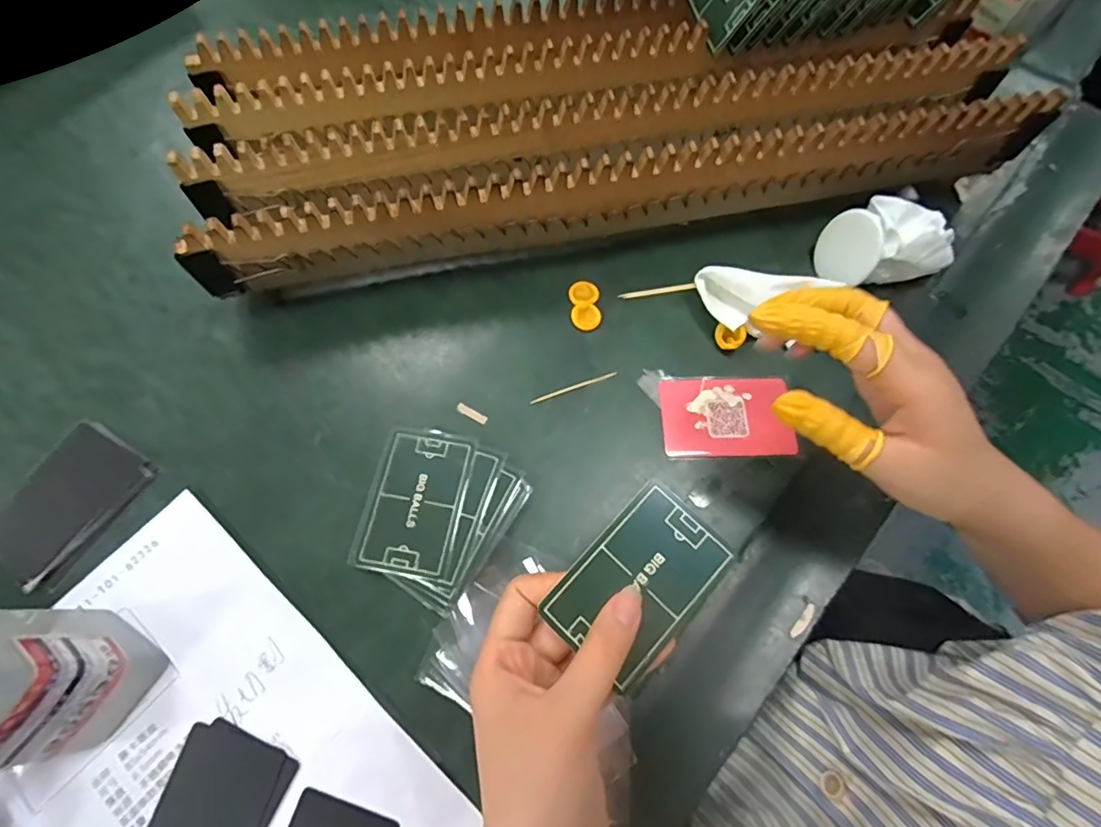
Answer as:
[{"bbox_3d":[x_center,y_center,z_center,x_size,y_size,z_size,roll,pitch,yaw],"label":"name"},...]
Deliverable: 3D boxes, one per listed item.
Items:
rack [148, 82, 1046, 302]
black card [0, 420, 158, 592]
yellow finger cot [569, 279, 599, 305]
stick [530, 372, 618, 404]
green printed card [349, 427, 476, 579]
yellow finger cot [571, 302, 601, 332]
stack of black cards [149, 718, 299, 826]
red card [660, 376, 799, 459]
[{"bbox_3d":[0.051,-0.168,0.355,0.569,0.055,0.071,-11,69,-4],"label":"rack"},{"bbox_3d":[-0.301,0.055,0.325,0.065,0.005,0.092,30,72,11],"label":"black card"},{"bbox_3d":[0.024,-0.088,0.379,0.021,0.005,0.022,0,69,0],"label":"yellow finger cot"},{"bbox_3d":[0.016,-0.018,0.354,0.061,0.004,0.004,-18,70,-7],"label":"stick"},{"bbox_3d":[-0.082,0.052,0.317,0.056,0.004,0.086,10,69,3],"label":"green printed card"},{"bbox_3d":[0.025,-0.069,0.371,0.019,0.005,0.021,-36,73,-13],"label":"yellow finger cot"},{"bbox_3d":[-0.174,0.209,0.261,0.058,0.004,0.088,21,70,7],"label":"stack of black cards"},{"bbox_3d":[0.116,0.001,0.344,0.081,0.007,0.057,-1,69,3],"label":"red card"}]

